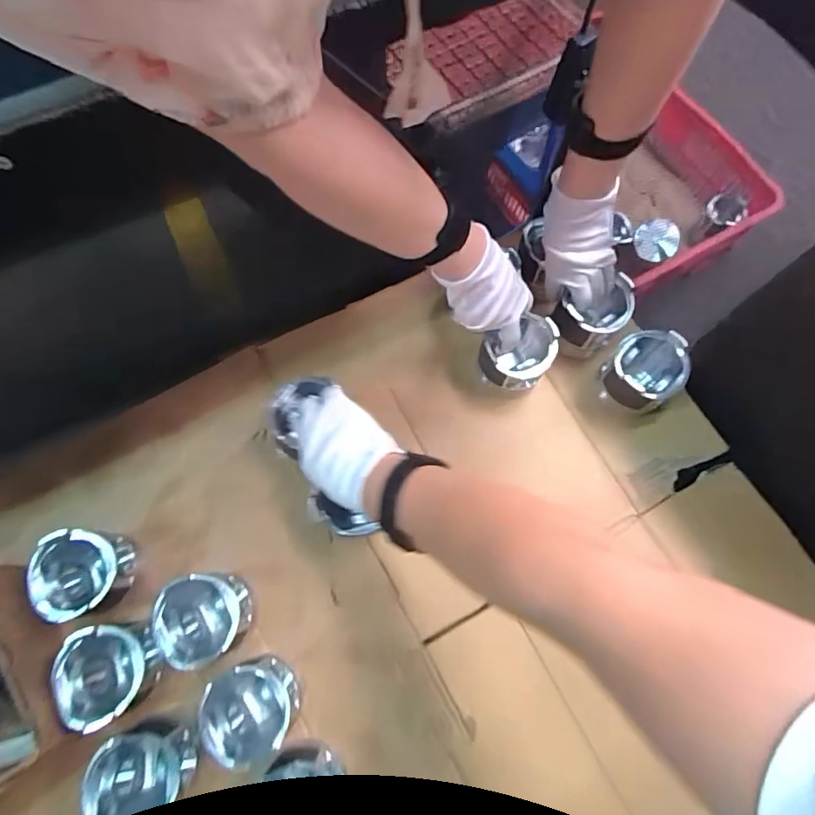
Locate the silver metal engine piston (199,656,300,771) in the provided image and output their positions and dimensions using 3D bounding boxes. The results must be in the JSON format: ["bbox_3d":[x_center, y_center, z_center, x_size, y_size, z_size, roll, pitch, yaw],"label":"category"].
[{"bbox_3d":[-0.147,0.292,0.478,0.079,0.084,0.081,-1,71,1],"label":"silver metal engine piston"}]

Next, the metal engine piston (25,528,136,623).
[{"bbox_3d":[-0.332,0.174,0.509,0.078,0.087,0.085,-11,71,-2],"label":"metal engine piston"}]

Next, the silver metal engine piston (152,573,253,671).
[{"bbox_3d":[-0.204,0.218,0.498,0.084,0.074,0.087,-1,71,1],"label":"silver metal engine piston"}]

